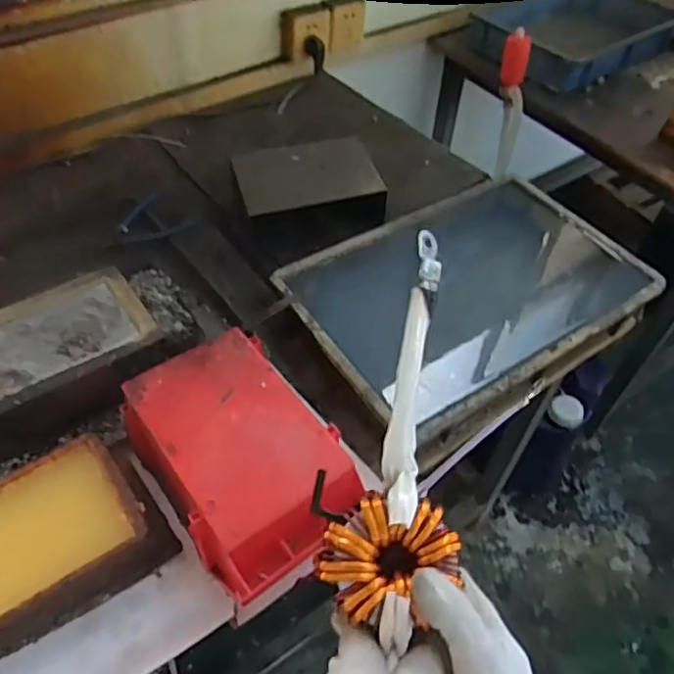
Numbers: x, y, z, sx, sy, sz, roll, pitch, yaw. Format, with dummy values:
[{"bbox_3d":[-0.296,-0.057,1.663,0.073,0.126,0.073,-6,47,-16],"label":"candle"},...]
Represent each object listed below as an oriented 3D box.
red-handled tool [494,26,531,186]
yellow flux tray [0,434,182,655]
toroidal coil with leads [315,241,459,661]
[{"bbox_3d":[0.362,-0.473,1.249,0.045,0.295,0.074,-3,29,-5],"label":"red-handled tool"},{"bbox_3d":[-0.283,0.195,0.556,0.227,0.066,0.137,-27,56,-23],"label":"yellow flux tray"},{"bbox_3d":[0.052,0.045,0.443,0.085,0.028,0.317,9,61,5],"label":"toroidal coil with leads"}]

